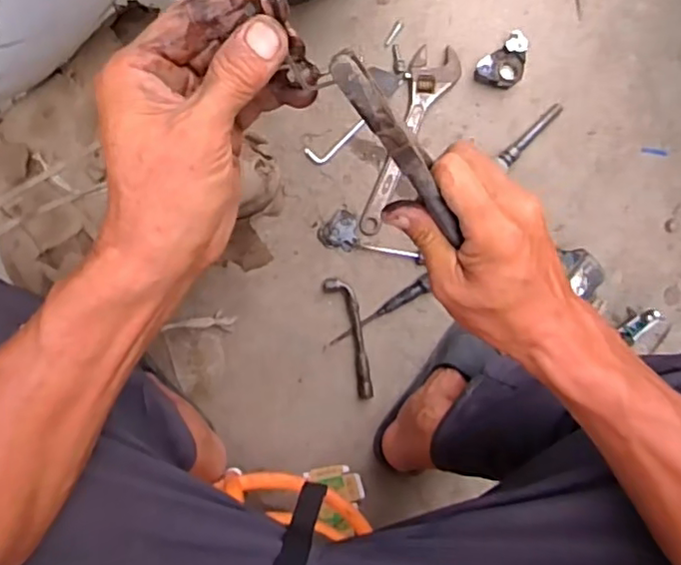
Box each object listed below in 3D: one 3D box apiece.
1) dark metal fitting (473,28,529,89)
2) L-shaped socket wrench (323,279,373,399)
[{"bbox_3d":[0.242,-0.318,0.879,0.089,0.042,0.060,-43,96,-5],"label":"dark metal fitting"},{"bbox_3d":[0.020,0.077,0.852,0.038,0.016,0.176,-18,93,-8],"label":"L-shaped socket wrench"}]

